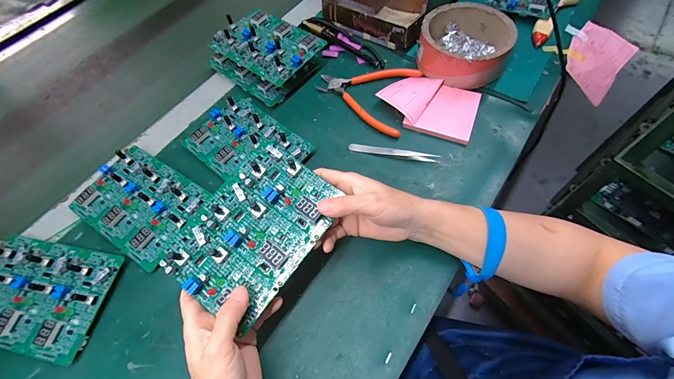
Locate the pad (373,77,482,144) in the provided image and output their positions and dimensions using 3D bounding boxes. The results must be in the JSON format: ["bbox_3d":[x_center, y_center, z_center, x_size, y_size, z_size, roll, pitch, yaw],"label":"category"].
[{"bbox_3d":[0.125,-0.118,0.422,0.125,0.021,0.088,22,65,15],"label":"pad"}]

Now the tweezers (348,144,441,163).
[{"bbox_3d":[0.072,-0.048,0.395,0.114,0.012,0.011,9,63,9],"label":"tweezers"}]

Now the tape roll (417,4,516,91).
[{"bbox_3d":[0.181,-0.208,0.443,0.116,0.053,0.123,-2,62,3],"label":"tape roll"}]

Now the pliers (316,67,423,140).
[{"bbox_3d":[0.049,-0.146,0.447,0.141,0.011,0.117,28,67,17],"label":"pliers"}]

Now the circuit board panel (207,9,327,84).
[{"bbox_3d":[-0.105,-0.216,0.453,0.143,0.024,0.096,34,69,20],"label":"circuit board panel"}]

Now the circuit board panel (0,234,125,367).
[{"bbox_3d":[-0.314,0.109,0.326,0.142,0.024,0.107,9,63,8],"label":"circuit board panel"}]

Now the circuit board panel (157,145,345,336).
[{"bbox_3d":[-0.074,0.034,0.278,0.099,0.034,0.143,34,69,20],"label":"circuit board panel"}]

